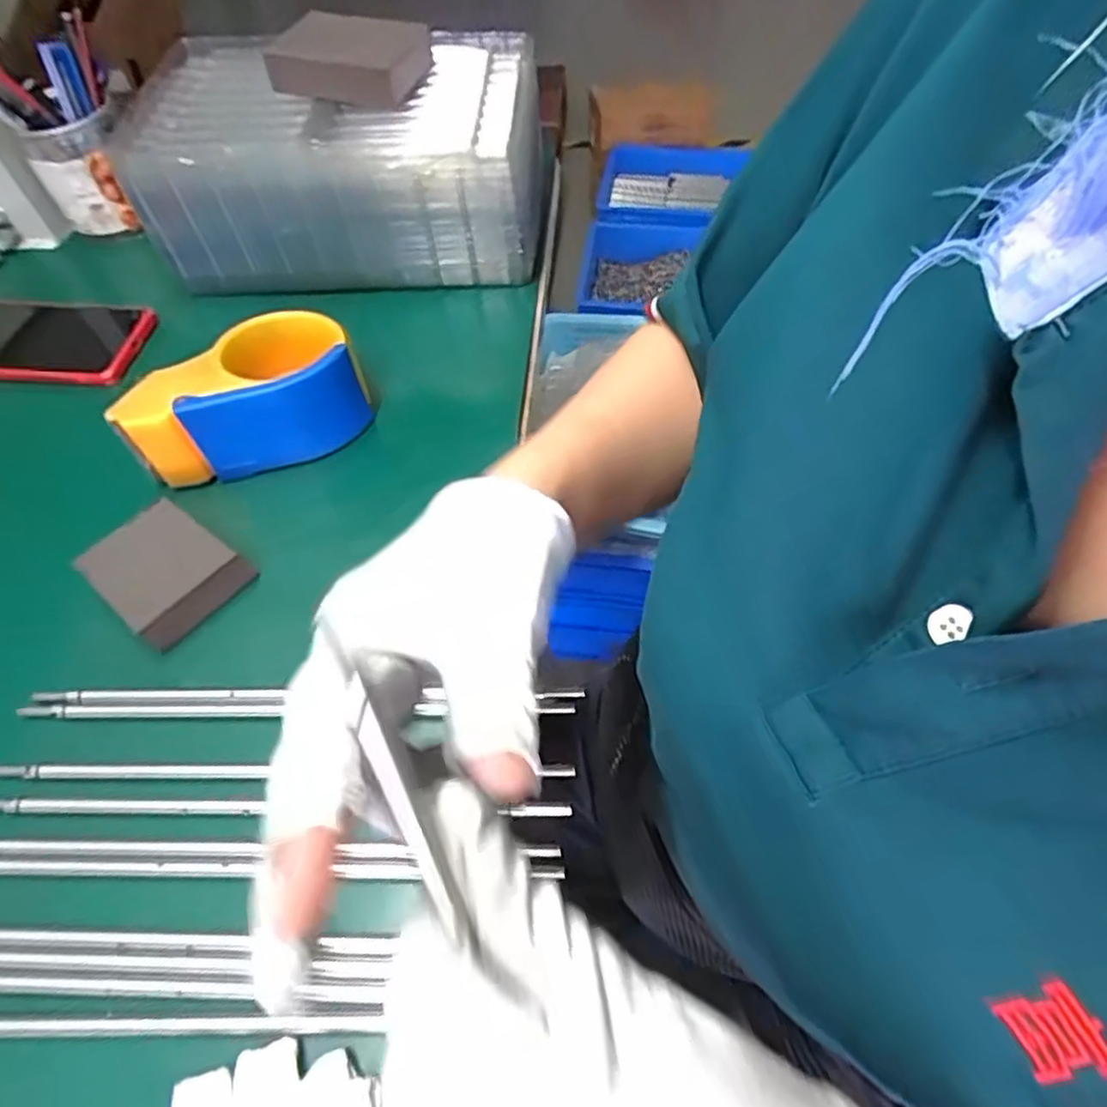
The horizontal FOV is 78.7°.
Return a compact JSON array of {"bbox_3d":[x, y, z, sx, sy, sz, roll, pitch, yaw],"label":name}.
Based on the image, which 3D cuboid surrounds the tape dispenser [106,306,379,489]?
[{"bbox_3d":[-0.189,-0.096,0.420,0.142,0.059,0.076,-34,61,-19],"label":"tape dispenser"}]

